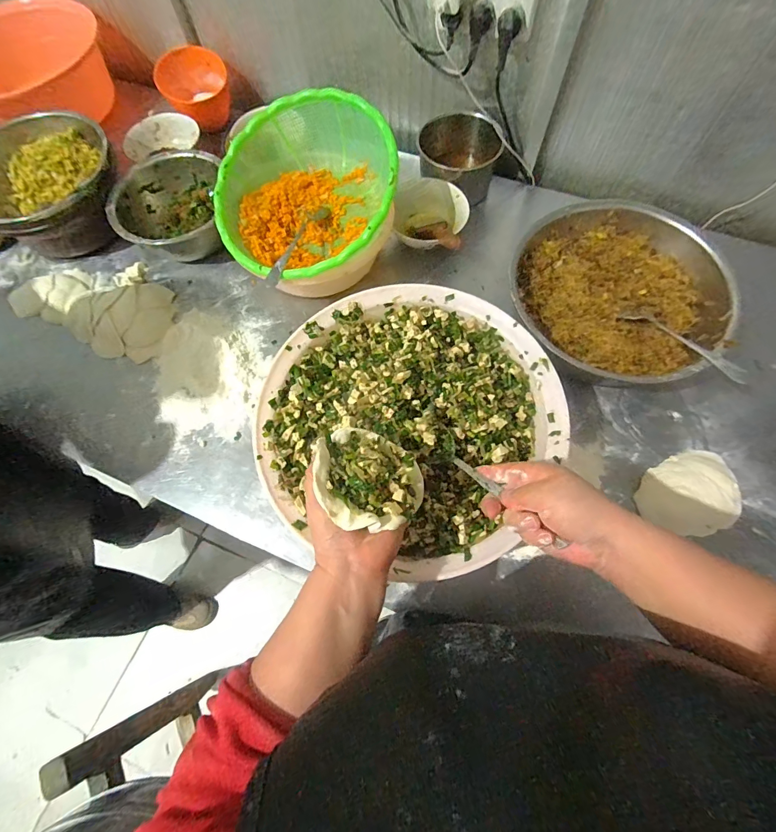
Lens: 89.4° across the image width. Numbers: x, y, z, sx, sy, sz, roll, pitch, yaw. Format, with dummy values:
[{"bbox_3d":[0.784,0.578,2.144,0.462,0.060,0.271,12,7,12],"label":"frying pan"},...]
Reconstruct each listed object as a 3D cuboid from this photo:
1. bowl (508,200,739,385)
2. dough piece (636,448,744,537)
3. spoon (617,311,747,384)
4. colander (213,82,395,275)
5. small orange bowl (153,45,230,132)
[{"bbox_3d":[0.322,-0.171,0.579,0.282,0.096,0.287,-1,69,2],"label":"bowl"},{"bbox_3d":[0.402,0.103,0.518,0.132,0.045,0.101,-14,69,-4],"label":"dough piece"},{"bbox_3d":[0.395,-0.100,0.527,0.033,0.017,0.176,-27,49,-6],"label":"spoon"},{"bbox_3d":[-0.120,-0.346,0.625,0.285,0.115,0.300,-38,74,10],"label":"colander"},{"bbox_3d":[-0.392,-0.665,0.805,0.135,0.093,0.113,-13,70,-3],"label":"small orange bowl"}]

